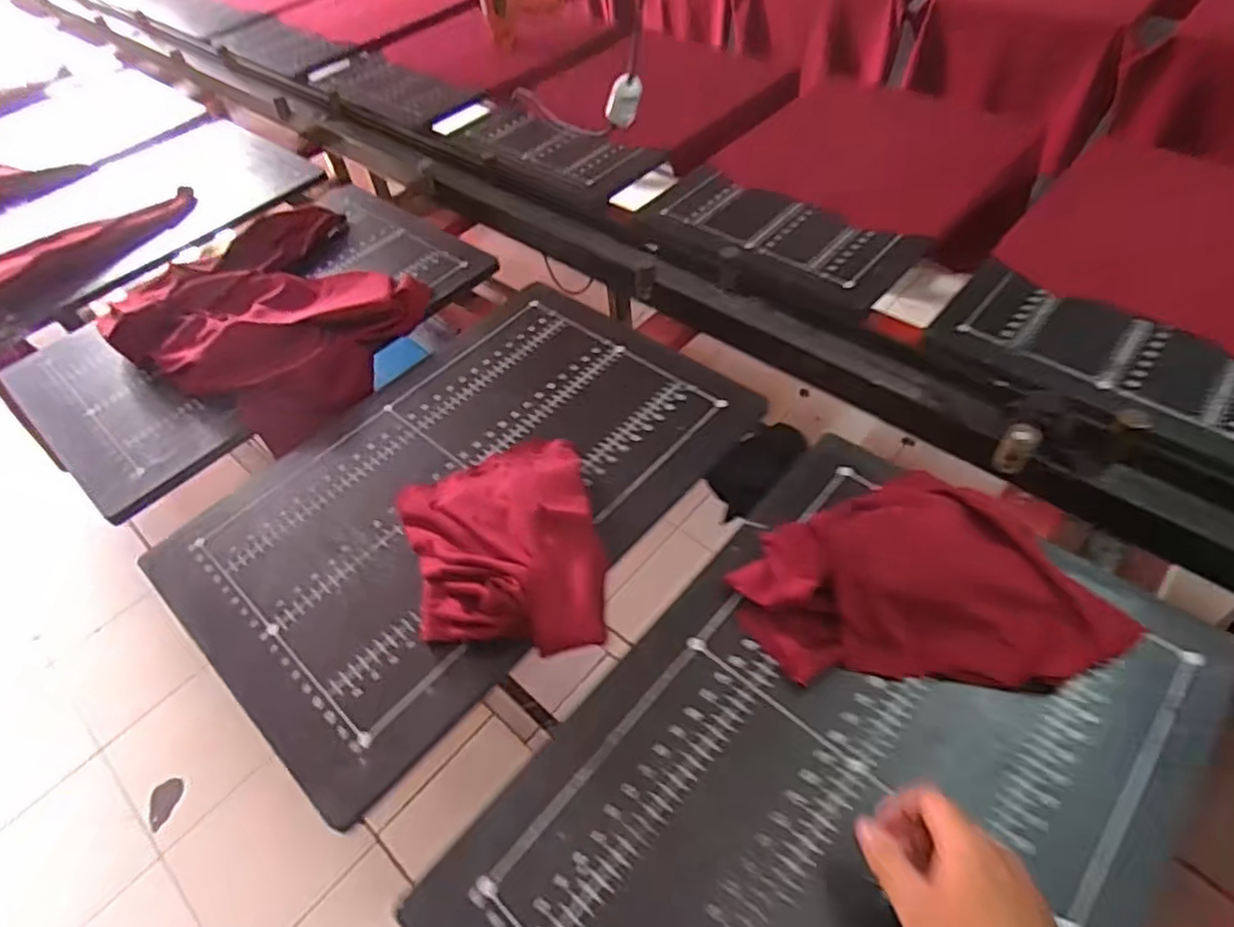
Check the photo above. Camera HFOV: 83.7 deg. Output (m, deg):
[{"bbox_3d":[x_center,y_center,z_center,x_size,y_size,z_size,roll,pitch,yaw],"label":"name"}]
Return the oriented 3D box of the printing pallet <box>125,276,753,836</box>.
[{"bbox_3d":[-0.171,0.021,0.763,0.399,0.033,0.577,32,60,29],"label":"printing pallet"}]

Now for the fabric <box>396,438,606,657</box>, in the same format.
[{"bbox_3d":[-0.115,0.071,0.674,0.192,0.056,0.254,-14,49,-5],"label":"fabric"}]

